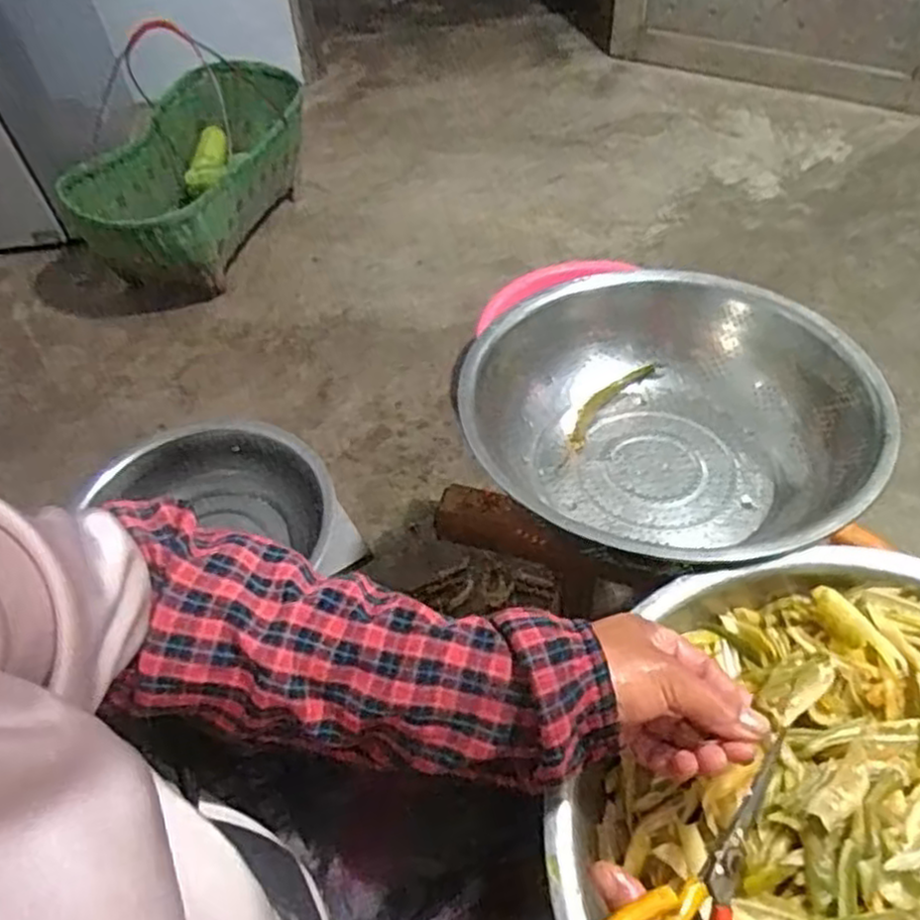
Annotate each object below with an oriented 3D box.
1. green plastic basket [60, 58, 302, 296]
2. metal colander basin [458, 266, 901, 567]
[{"bbox_3d":[-0.505,-0.530,1.452,0.350,0.250,0.527,14,53,14],"label":"green plastic basket"},{"bbox_3d":[0.172,-0.027,0.653,0.320,0.114,0.314,-1,51,2],"label":"metal colander basin"}]

